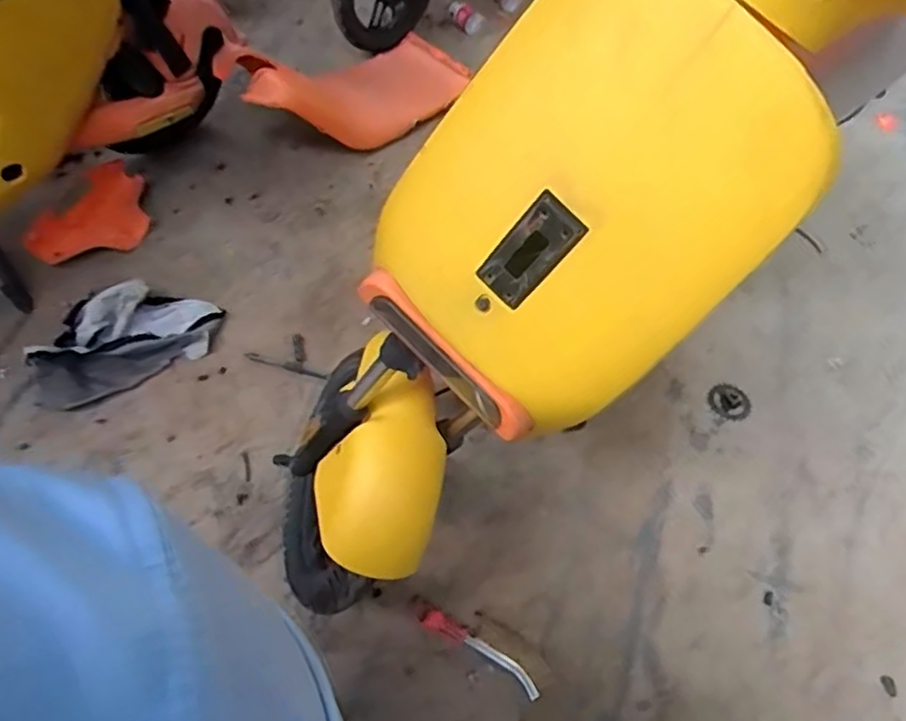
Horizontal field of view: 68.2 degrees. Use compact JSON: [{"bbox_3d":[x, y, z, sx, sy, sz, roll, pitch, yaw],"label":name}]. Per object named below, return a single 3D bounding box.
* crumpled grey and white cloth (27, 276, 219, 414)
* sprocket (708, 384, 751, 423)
[{"bbox_3d":[-0.614,-0.040,1.266,0.339,0.097,0.182,-24,62,-19],"label":"crumpled grey and white cloth"},{"bbox_3d":[0.547,0.081,1.319,0.081,0.009,0.073,27,59,15],"label":"sprocket"}]

